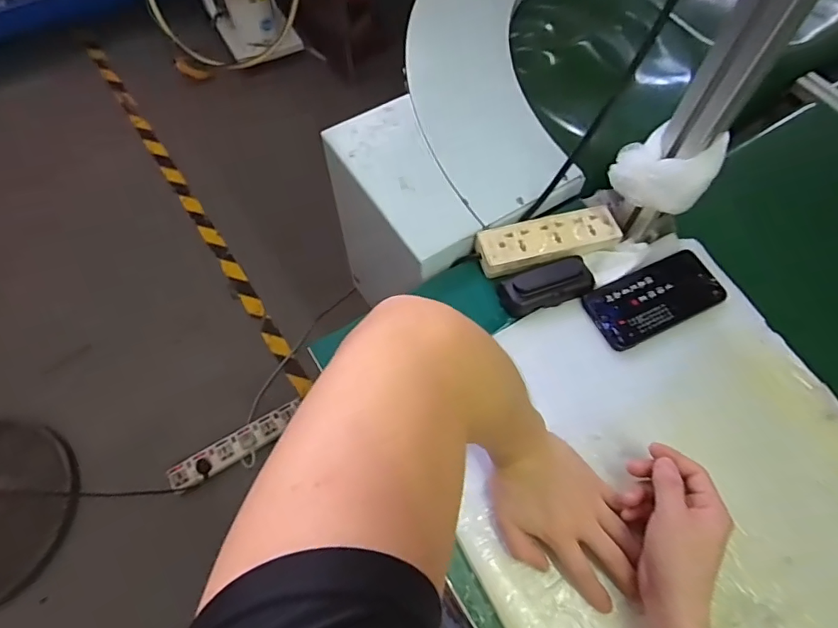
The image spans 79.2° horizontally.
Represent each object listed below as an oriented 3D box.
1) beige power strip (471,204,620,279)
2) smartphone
[{"bbox_3d":[0.154,-0.089,0.610,0.164,0.031,0.055,-13,63,-8],"label":"beige power strip"},{"bbox_3d":[0.269,-0.020,0.573,0.152,0.015,0.075,-24,65,-13],"label":"smartphone"}]

